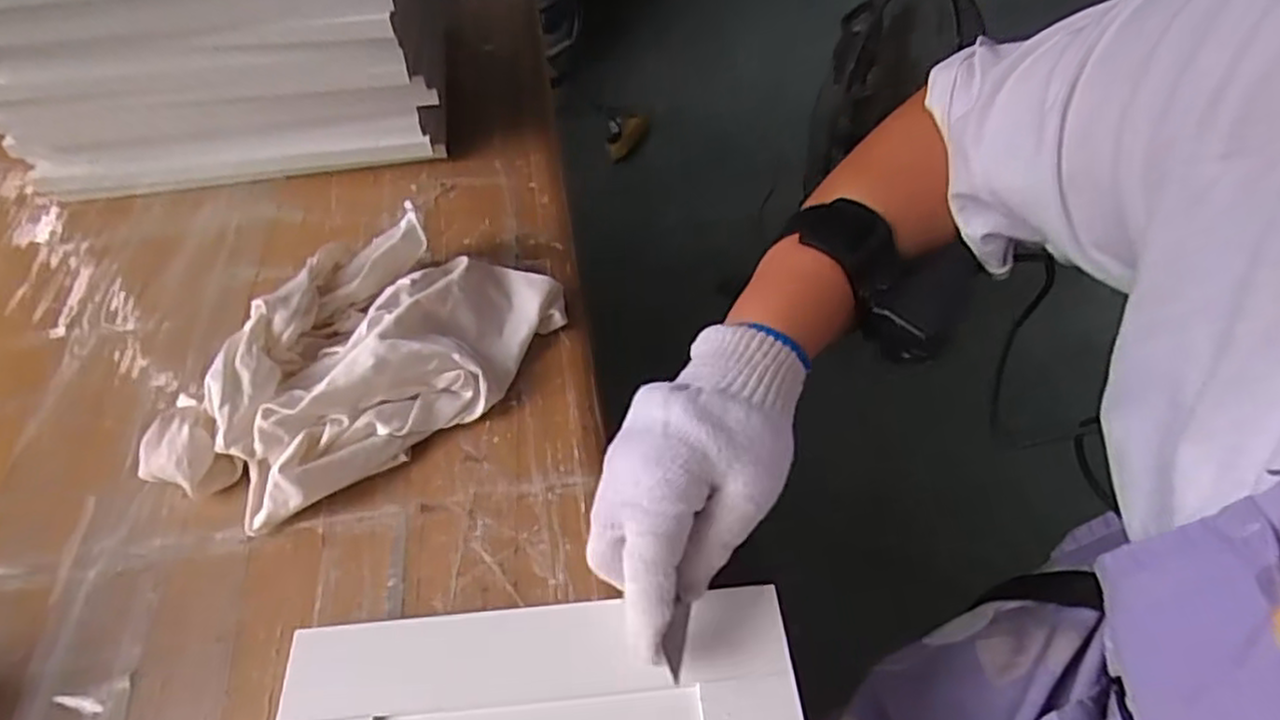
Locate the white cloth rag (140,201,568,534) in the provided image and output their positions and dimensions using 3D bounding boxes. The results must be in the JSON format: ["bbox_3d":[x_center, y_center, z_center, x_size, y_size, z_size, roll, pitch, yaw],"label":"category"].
[{"bbox_3d":[-0.149,0.000,0.401,0.130,0.062,0.193,17,52,17],"label":"white cloth rag"}]

